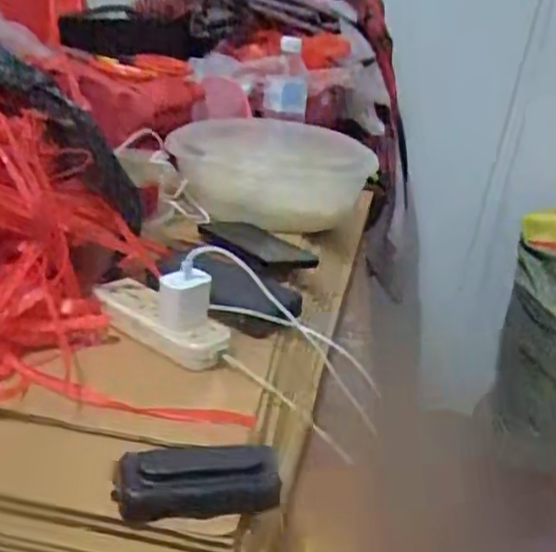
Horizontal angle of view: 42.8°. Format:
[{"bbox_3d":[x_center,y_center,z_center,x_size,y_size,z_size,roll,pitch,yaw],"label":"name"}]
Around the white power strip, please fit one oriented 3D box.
[{"bbox_3d":[-0.101,0.038,0.625,0.132,0.027,0.057,20,26,29],"label":"white power strip"}]

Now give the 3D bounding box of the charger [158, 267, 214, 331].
[{"bbox_3d":[-0.078,0.020,0.600,0.041,0.039,0.032,0,24,-16],"label":"charger"}]

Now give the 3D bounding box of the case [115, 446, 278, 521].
[{"bbox_3d":[-0.050,0.130,0.457,0.102,0.027,0.043,2,23,-10],"label":"case"}]

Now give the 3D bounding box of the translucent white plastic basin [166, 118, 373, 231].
[{"bbox_3d":[-0.010,-0.147,0.993,0.284,0.093,0.222,2,23,-11],"label":"translucent white plastic basin"}]

